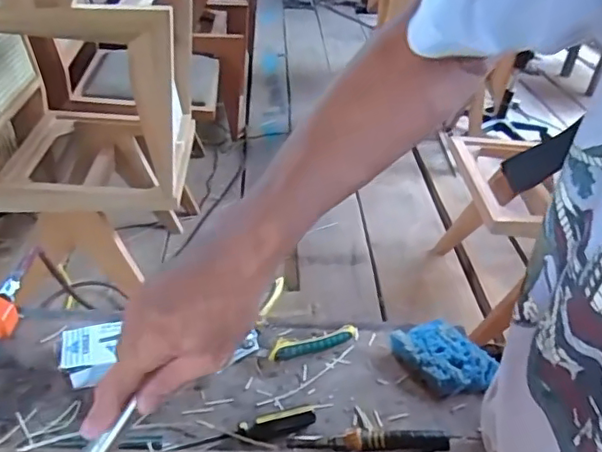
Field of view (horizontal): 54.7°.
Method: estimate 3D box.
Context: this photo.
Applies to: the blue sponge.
[{"bbox_3d":[0.181,0.168,0.747,0.087,0.031,0.119,-21,44,-34],"label":"blue sponge"}]

